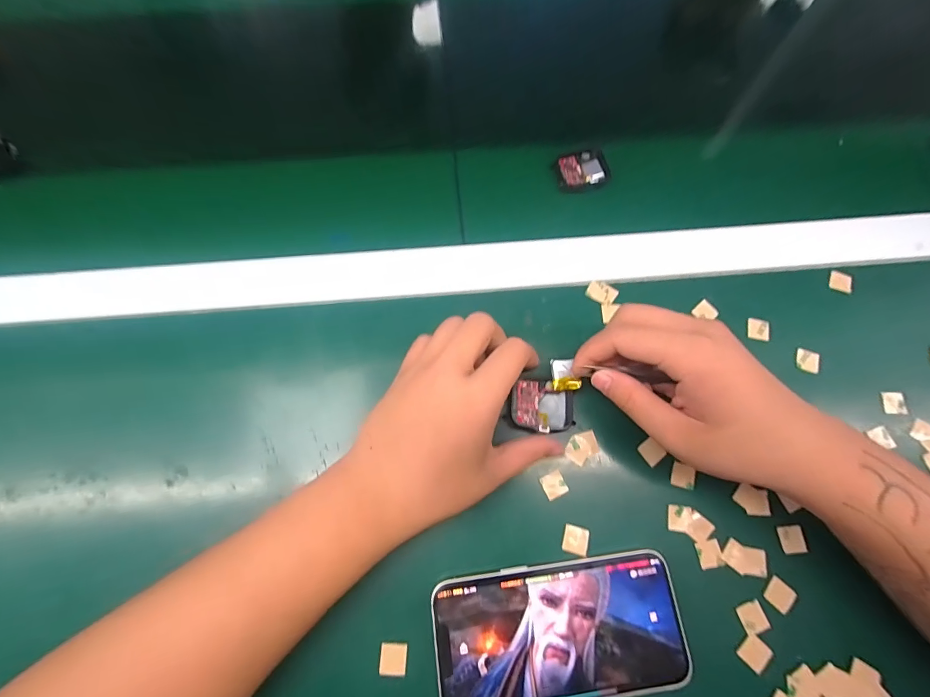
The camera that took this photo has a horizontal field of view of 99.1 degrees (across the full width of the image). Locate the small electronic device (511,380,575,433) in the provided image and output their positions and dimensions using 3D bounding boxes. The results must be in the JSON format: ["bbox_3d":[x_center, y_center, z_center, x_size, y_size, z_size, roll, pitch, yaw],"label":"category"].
[{"bbox_3d":[0.053,0.041,0.275,0.042,0.015,0.034,3,71,0],"label":"small electronic device"}]

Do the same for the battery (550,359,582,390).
[{"bbox_3d":[0.069,0.018,0.271,0.019,0.007,0.021,-7,82,17],"label":"battery"}]

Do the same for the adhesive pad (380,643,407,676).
[{"bbox_3d":[-0.043,0.185,0.236,0.016,0.004,0.016,2,72,1],"label":"adhesive pad"}]

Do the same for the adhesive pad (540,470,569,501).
[{"bbox_3d":[0.060,0.091,0.263,0.016,0.004,0.016,-26,73,-8],"label":"adhesive pad"}]

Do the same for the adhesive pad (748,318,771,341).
[{"bbox_3d":[0.223,-0.015,0.299,0.015,0.004,0.017,6,72,2],"label":"adhesive pad"}]

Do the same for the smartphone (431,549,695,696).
[{"bbox_3d":[0.056,0.169,0.236,0.144,0.009,0.073,-7,72,-2],"label":"smartphone"}]

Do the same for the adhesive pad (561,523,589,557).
[{"bbox_3d":[0.072,0.123,0.254,0.016,0.004,0.016,15,72,5],"label":"adhesive pad"}]

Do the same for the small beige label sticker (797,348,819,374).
[{"bbox_3d":[0.254,0.009,0.291,0.014,0.004,0.017,14,71,4],"label":"small beige label sticker"}]

